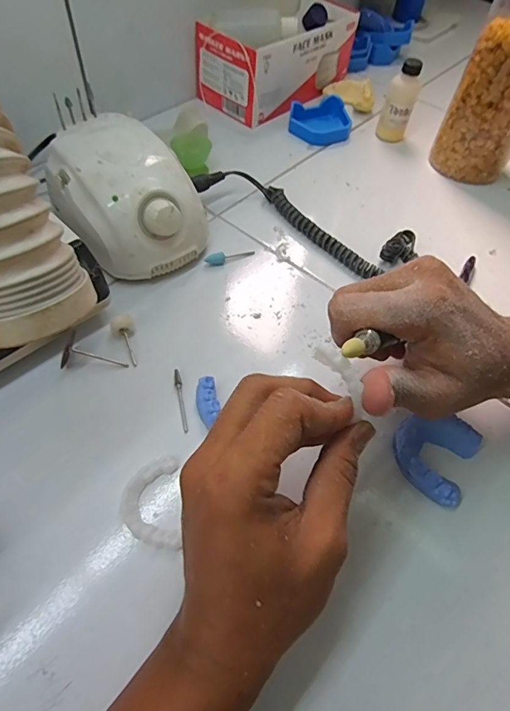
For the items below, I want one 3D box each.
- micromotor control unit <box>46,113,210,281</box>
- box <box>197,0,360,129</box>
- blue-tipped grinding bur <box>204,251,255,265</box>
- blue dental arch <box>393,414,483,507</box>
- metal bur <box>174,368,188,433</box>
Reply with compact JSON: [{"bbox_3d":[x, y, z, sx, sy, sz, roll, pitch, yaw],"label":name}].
[{"bbox_3d":[-0.114,-0.138,0.380,0.112,0.082,0.133,-25,61,-21],"label":"micromotor control unit"},{"bbox_3d":[0.035,-0.394,0.562,0.100,0.089,0.207,39,61,20],"label":"box"},{"bbox_3d":[-0.023,-0.094,0.400,0.049,0.009,0.008,-24,61,-20],"label":"blue-tipped grinding bur"},{"bbox_3d":[0.126,0.067,0.303,0.055,0.021,0.062,30,58,15],"label":"blue dental arch"},{"bbox_3d":[-0.056,0.033,0.318,0.005,0.004,0.051,-8,57,-10],"label":"metal bur"}]

